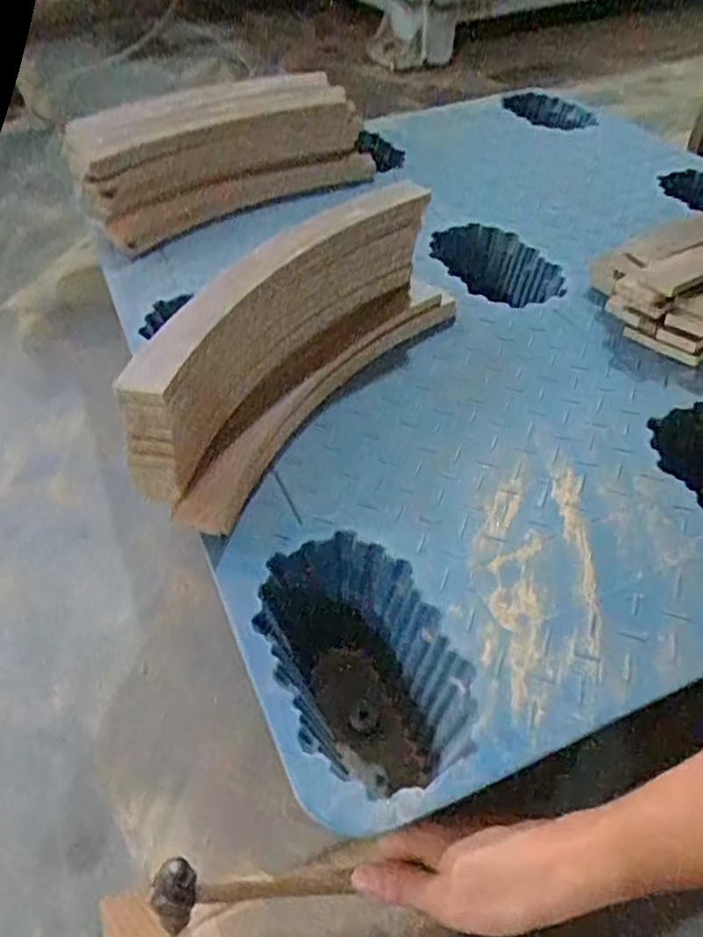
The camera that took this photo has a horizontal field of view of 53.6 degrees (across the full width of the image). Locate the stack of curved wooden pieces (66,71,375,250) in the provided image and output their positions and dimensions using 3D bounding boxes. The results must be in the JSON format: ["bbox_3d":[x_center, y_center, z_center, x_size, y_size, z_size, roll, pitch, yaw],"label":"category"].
[{"bbox_3d":[-0.220,-0.504,1.106,0.448,0.141,0.220,-29,52,-24],"label":"stack of curved wooden pieces"}]

